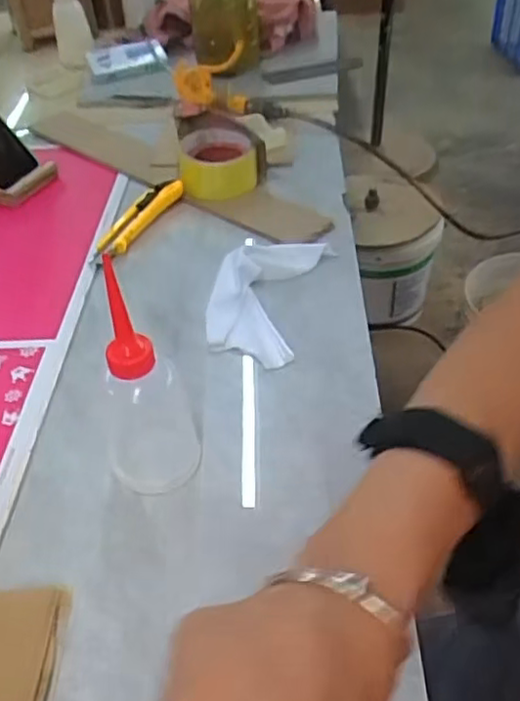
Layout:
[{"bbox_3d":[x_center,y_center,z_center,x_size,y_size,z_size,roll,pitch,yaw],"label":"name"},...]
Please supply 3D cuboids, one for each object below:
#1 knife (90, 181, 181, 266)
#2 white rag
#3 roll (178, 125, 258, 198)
[{"bbox_3d":[-0.133,-0.143,0.725,0.032,0.026,0.143,15,46,20],"label":"knife"},{"bbox_3d":[0.003,-0.060,0.615,0.090,0.031,0.170,9,44,14],"label":"white rag"},{"bbox_3d":[-0.049,-0.222,0.780,0.088,0.053,0.084,-6,42,-2],"label":"roll"}]

